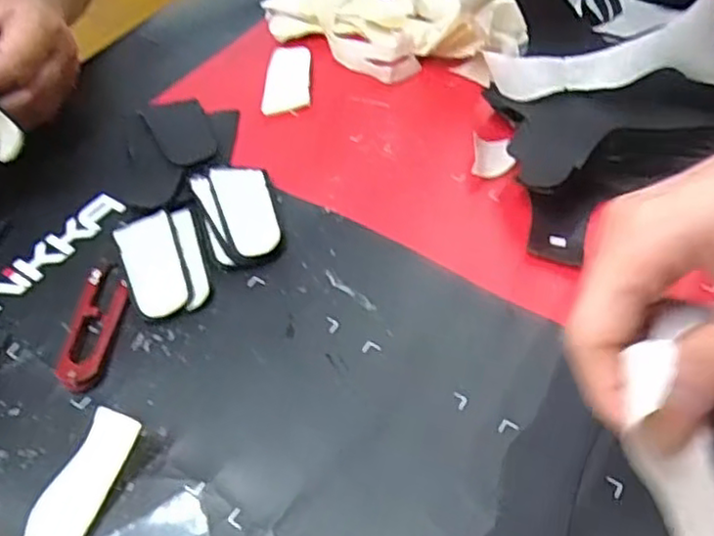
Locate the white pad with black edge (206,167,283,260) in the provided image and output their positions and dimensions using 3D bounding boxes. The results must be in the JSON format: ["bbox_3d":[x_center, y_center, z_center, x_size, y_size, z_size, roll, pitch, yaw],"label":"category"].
[{"bbox_3d":[-0.059,-0.031,0.376,0.031,0.008,0.068,-16,52,-11],"label":"white pad with black edge"}]

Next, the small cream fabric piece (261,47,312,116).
[{"bbox_3d":[-0.047,-0.129,0.464,0.031,0.004,0.069,-2,51,1],"label":"small cream fabric piece"}]

